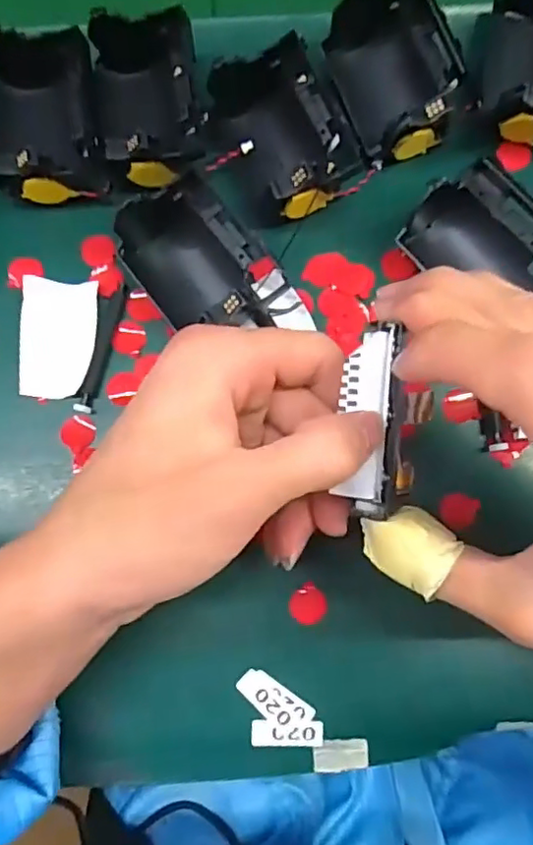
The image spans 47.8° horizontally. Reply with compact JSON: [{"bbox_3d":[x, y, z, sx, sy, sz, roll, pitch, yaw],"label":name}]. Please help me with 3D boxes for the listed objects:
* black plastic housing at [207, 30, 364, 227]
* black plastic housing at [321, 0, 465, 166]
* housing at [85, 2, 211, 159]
[{"bbox_3d":[0.006,-0.133,0.280,0.050,0.038,0.076,-18,80,-3],"label":"black plastic housing"},{"bbox_3d":[0.061,-0.166,0.284,0.051,0.039,0.076,-18,80,-3],"label":"black plastic housing"},{"bbox_3d":[-0.054,-0.148,0.279,0.049,0.034,0.073,-10,79,-1],"label":"housing"}]

